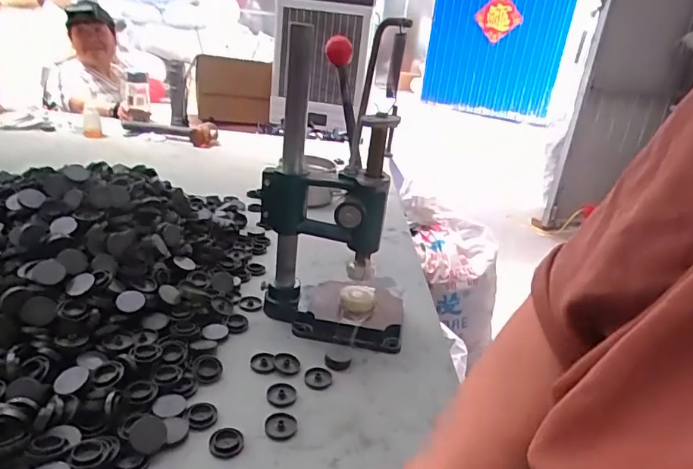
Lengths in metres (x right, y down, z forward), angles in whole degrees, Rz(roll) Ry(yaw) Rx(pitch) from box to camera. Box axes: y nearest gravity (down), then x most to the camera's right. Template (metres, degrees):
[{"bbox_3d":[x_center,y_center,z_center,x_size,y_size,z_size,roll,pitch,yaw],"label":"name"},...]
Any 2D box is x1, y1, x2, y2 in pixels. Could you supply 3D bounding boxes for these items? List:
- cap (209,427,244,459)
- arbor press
[{"bbox_3d":[-0.116,0.200,0.474,0.031,0.005,0.032,7,22,-3],"label":"cap"},{"bbox_3d":[0.000,-0.054,0.653,0.202,0.364,0.154,10,22,6],"label":"arbor press"}]

